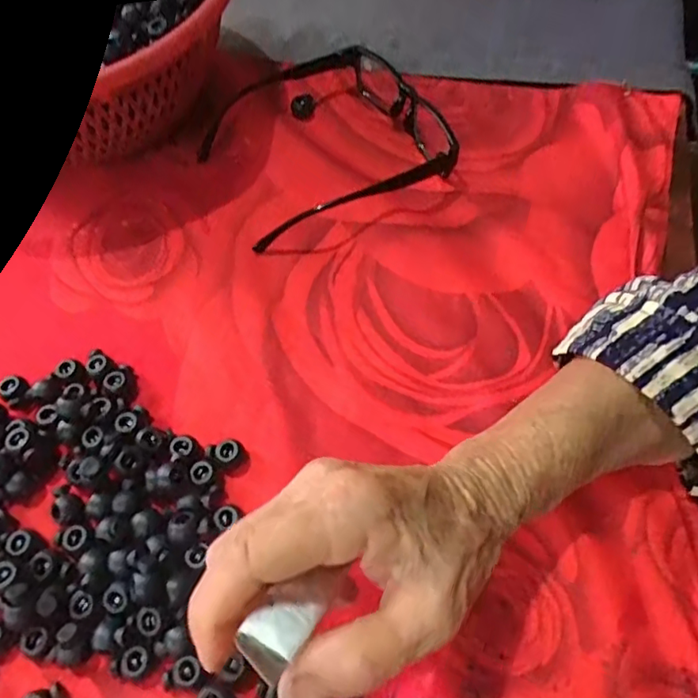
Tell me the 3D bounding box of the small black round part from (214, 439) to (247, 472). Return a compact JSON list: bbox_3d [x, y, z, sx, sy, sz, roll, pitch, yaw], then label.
[{"bbox_3d":[-0.060,0.054,0.294,0.014,0.012,0.013,-1,59,1],"label":"small black round part"}]

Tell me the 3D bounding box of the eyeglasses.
[{"bbox_3d":[-0.026,-0.154,0.400,0.145,0.034,0.172,-25,61,-13],"label":"eyeglasses"}]

